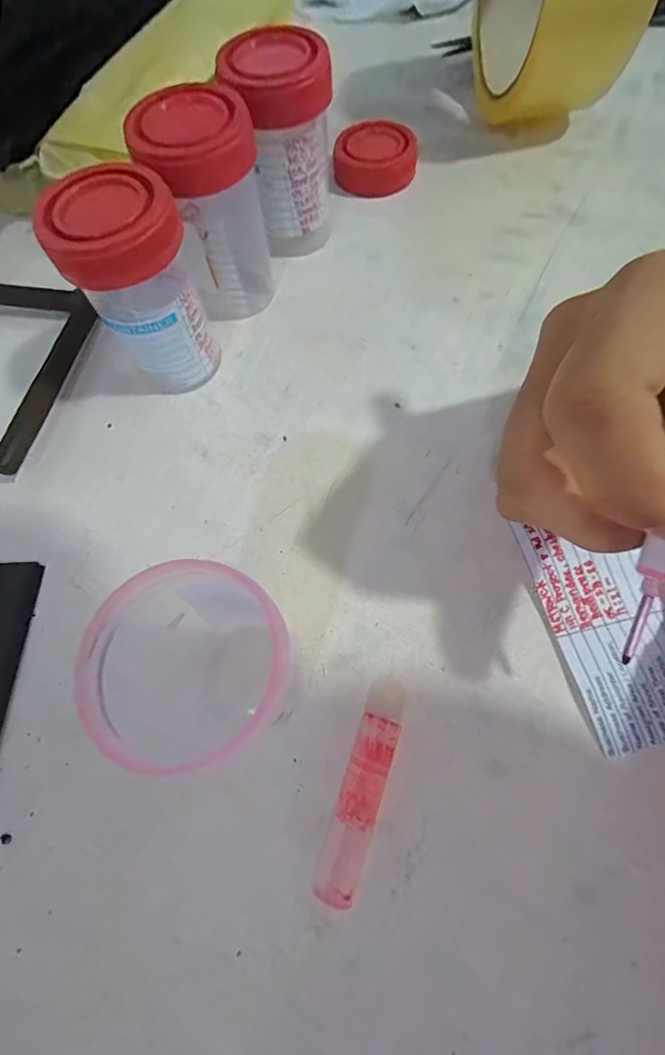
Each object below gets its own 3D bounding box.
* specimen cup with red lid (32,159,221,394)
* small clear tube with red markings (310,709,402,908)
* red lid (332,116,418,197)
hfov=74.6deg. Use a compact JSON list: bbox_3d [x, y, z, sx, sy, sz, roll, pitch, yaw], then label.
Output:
[{"bbox_3d":[-0.068,-0.085,0.163,0.040,0.069,0.035,-33,70,-10],"label":"specimen cup with red lid"},{"bbox_3d":[0.007,0.077,0.122,0.011,0.011,0.045,18,70,10],"label":"small clear tube with red markings"},{"bbox_3d":[0.022,-0.194,0.230,0.042,0.016,0.036,-2,68,2],"label":"red lid"}]

